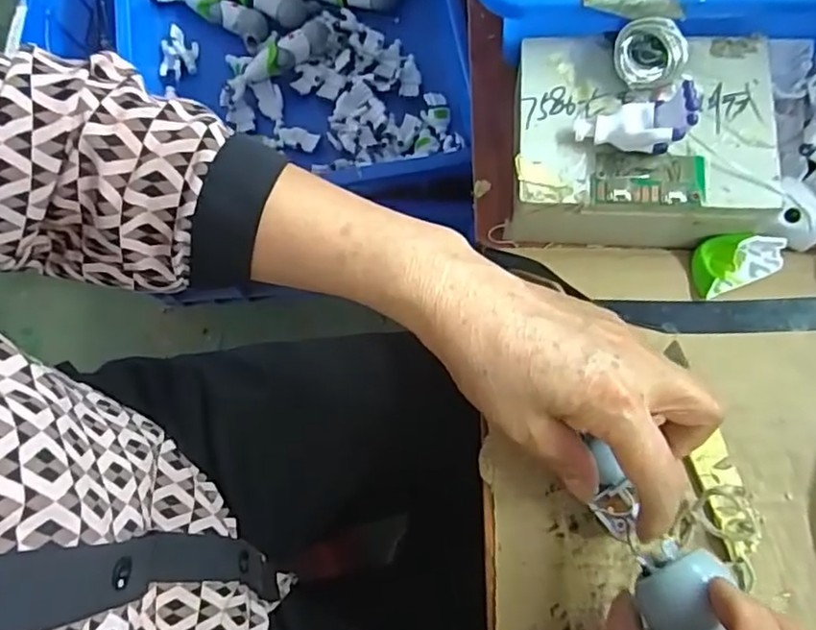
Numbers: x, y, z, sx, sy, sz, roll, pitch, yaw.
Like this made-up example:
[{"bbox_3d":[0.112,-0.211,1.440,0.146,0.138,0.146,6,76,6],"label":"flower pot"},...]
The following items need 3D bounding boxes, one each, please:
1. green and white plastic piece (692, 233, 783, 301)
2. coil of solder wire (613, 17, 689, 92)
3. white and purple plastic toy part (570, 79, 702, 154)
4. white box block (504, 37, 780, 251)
[{"bbox_3d":[0.168,-0.029,0.318,0.044,0.020,0.027,-19,78,-4],"label":"green and white plastic piece"},{"bbox_3d":[0.116,-0.124,0.300,0.032,0.016,0.031,-12,104,5],"label":"coil of solder wire"},{"bbox_3d":[0.108,-0.088,0.288,0.050,0.024,0.029,-11,78,-3],"label":"white and purple plastic toy part"},{"bbox_3d":[0.114,-0.090,0.317,0.121,0.052,0.098,2,77,0],"label":"white box block"}]

